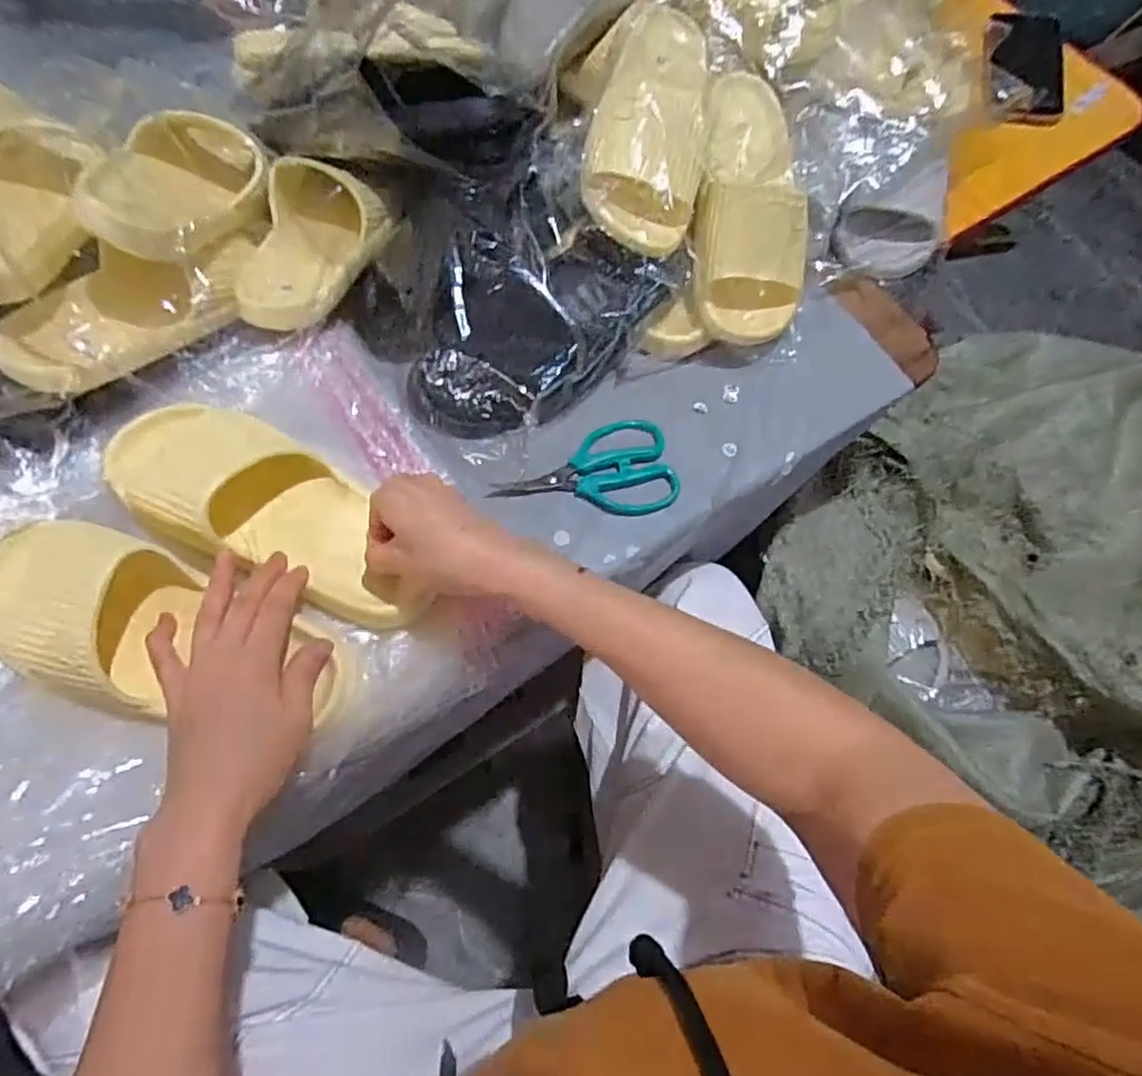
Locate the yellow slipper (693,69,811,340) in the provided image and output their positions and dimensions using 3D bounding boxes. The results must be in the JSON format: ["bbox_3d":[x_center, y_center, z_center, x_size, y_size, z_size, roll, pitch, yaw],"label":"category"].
[{"bbox_3d":[0.156,-0.301,0.603,0.110,0.070,0.244,3,82,-3],"label":"yellow slipper"}]

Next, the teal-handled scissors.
[{"bbox_3d":[0.011,-0.051,0.565,0.149,0.013,0.083,-13,65,-10],"label":"teal-handled scissors"}]

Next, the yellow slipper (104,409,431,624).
[{"bbox_3d":[-0.217,-0.029,0.491,0.249,0.063,0.101,25,64,8],"label":"yellow slipper"}]

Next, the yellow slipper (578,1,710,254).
[{"bbox_3d":[0.070,-0.370,0.582,0.097,0.061,0.251,9,75,1],"label":"yellow slipper"}]

